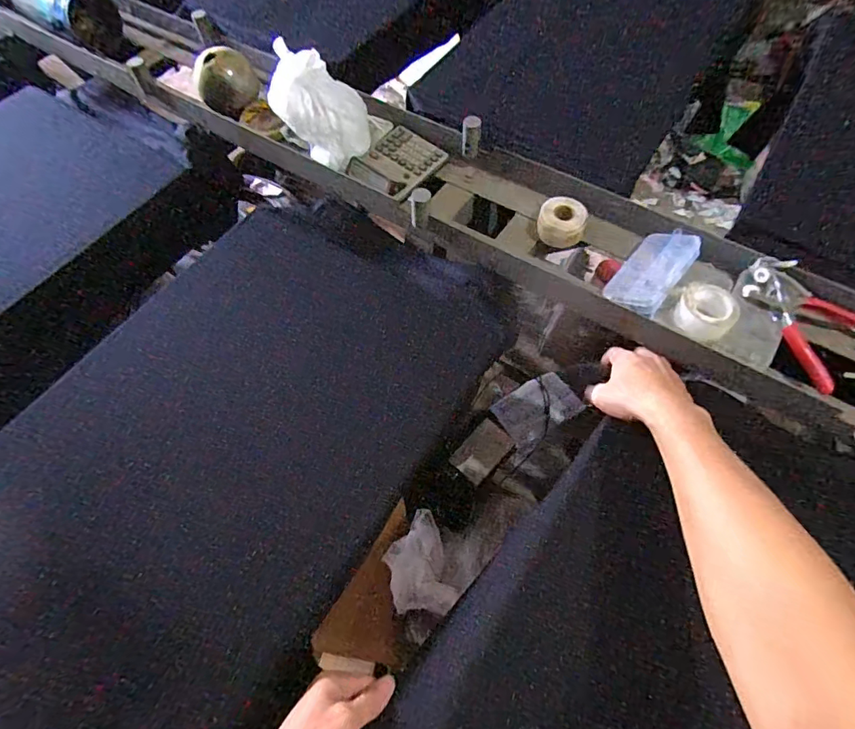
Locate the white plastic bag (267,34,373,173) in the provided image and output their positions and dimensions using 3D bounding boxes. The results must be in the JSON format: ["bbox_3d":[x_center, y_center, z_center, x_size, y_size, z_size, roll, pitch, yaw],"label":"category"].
[{"bbox_3d":[-0.164,-0.387,0.698,0.178,0.118,0.103,36,69,18],"label":"white plastic bag"}]

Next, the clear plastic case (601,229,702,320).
[{"bbox_3d":[0.283,-0.115,0.593,0.072,0.019,0.133,24,64,42],"label":"clear plastic case"}]

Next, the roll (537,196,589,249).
[{"bbox_3d":[0.187,-0.198,0.658,0.069,0.032,0.066,28,66,15],"label":"roll"}]

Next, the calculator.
[{"bbox_3d":[-0.045,-0.308,0.713,0.104,0.022,0.135,32,68,17],"label":"calculator"}]

